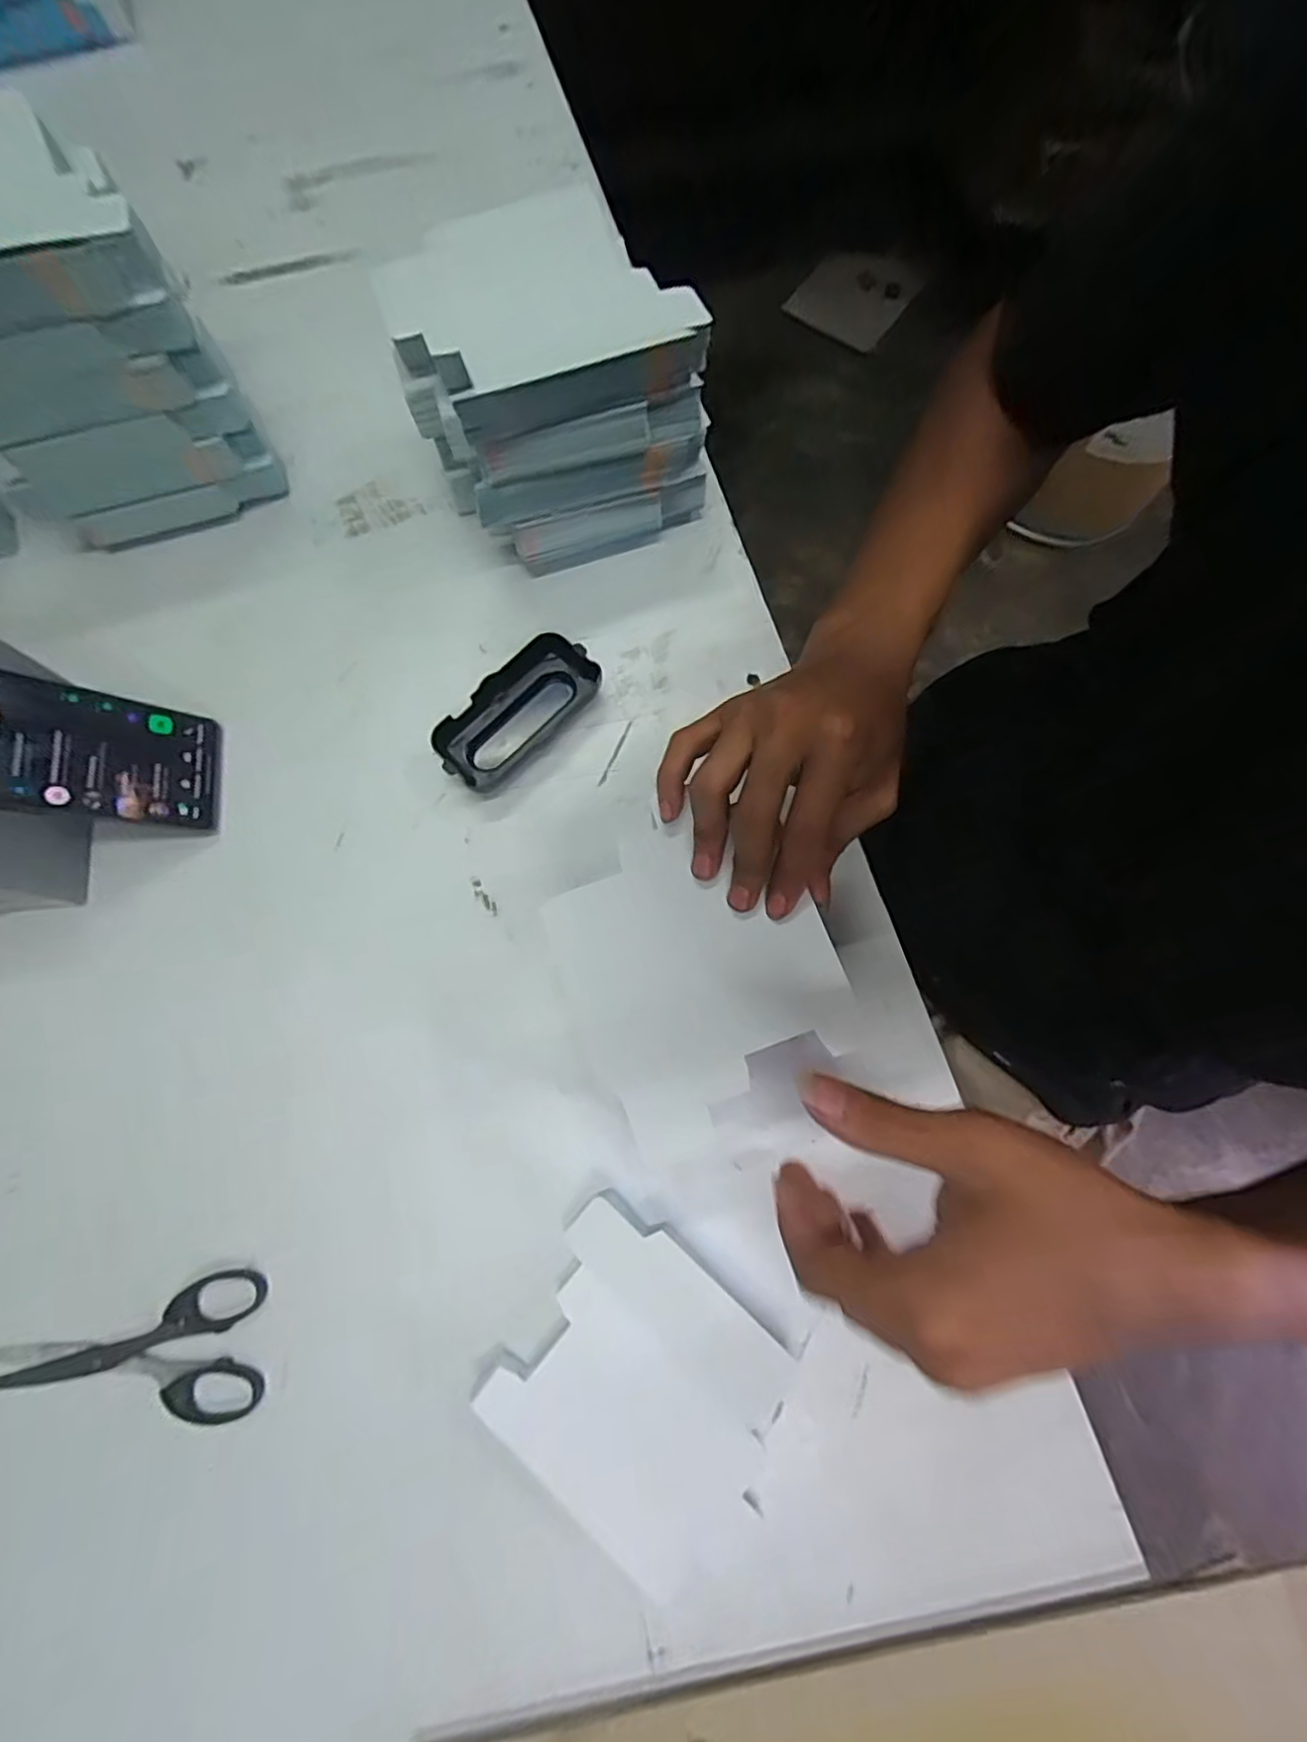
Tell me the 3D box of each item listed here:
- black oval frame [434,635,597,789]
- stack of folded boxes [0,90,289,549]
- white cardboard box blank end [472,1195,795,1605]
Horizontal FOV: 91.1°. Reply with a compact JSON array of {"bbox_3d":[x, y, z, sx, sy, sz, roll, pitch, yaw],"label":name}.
[{"bbox_3d":[-0.086,-0.100,0.404,0.048,0.029,0.109,43,81,9],"label":"black oval frame"},{"bbox_3d":[-0.349,-0.312,0.386,0.154,0.161,0.134,-25,78,-5],"label":"stack of folded boxes"},{"bbox_3d":[-0.005,0.262,0.327,0.147,0.011,0.120,40,80,9],"label":"white cardboard box blank end"}]

